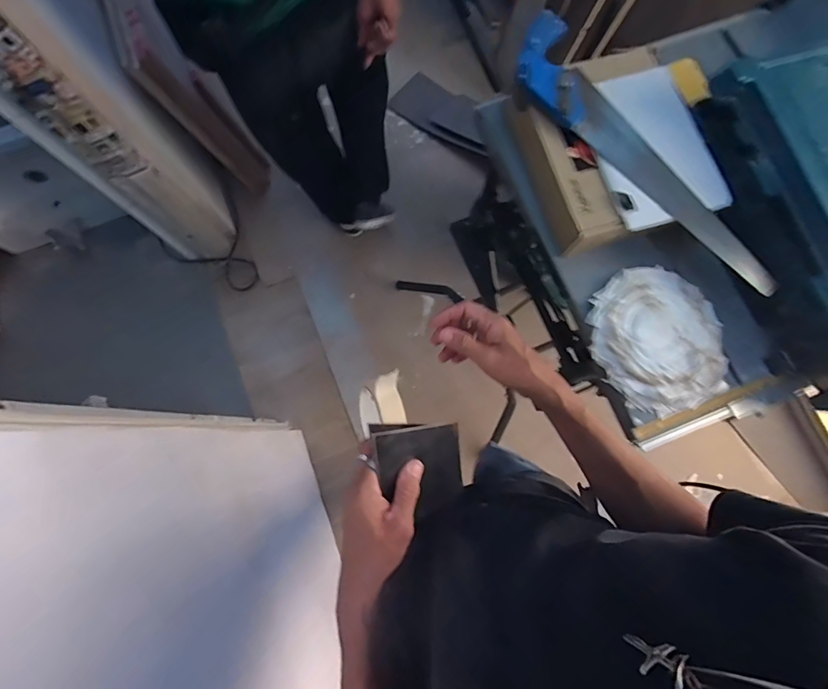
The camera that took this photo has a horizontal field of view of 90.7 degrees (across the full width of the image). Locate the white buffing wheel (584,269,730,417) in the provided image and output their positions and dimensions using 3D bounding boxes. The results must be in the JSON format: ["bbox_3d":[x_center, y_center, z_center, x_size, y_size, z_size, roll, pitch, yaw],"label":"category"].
[{"bbox_3d":[0.355,-0.010,0.589,0.183,0.030,0.206,-20,79,-5],"label":"white buffing wheel"}]

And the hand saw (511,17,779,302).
[{"bbox_3d":[0.319,-0.262,0.560,0.097,0.050,0.473,-40,81,-8],"label":"hand saw"}]

